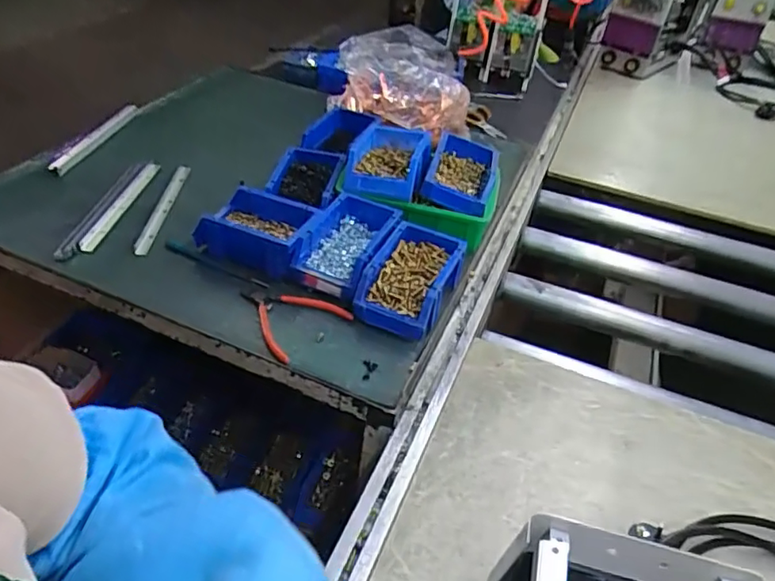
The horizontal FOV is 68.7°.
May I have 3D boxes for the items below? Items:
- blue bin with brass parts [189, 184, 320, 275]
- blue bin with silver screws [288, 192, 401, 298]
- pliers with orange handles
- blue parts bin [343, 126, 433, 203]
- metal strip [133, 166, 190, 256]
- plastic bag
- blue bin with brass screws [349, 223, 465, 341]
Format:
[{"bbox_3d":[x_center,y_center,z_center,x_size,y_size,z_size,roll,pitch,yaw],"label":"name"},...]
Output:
[{"bbox_3d":[-0.191,-0.085,0.829,0.163,0.072,0.105,18,42,14],"label":"blue bin with brass parts"},{"bbox_3d":[-0.059,-0.063,0.823,0.107,0.067,0.167,16,42,12],"label":"blue bin with silver screws"},{"bbox_3d":[-0.135,0.030,0.750,0.135,0.013,0.115,33,48,28],"label":"pliers with orange handles"},{"bbox_3d":[0.001,-0.214,0.907,0.124,0.048,0.162,9,41,4],"label":"blue parts bin"},{"bbox_3d":[-0.361,-0.139,0.916,0.023,0.019,0.255,2,41,-4],"label":"metal strip"},{"bbox_3d":[0.023,-0.436,1.146,0.276,0.142,0.264,2,41,-4],"label":"plastic bag"},{"bbox_3d":[0.033,-0.018,0.773,0.106,0.063,0.164,18,42,14],"label":"blue bin with brass screws"}]

